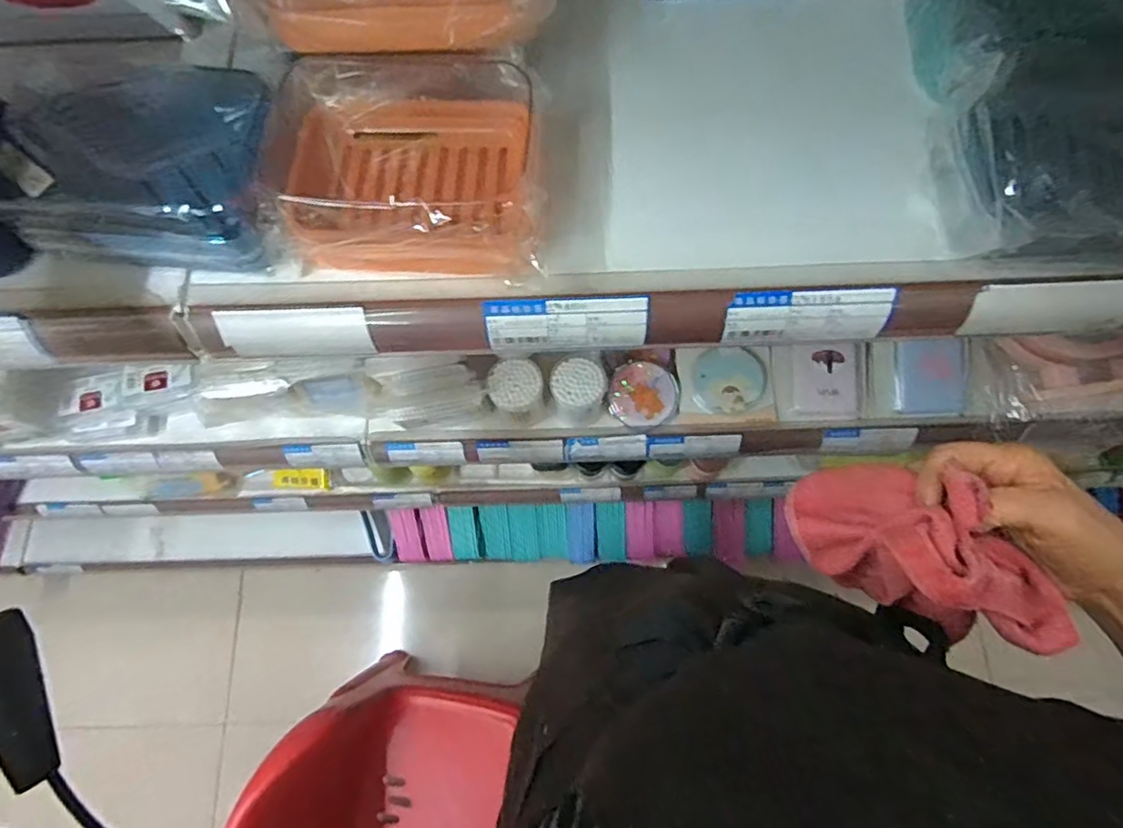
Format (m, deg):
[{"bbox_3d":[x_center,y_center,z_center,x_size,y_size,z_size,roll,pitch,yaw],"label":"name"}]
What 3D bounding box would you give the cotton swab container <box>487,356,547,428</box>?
[{"bbox_3d":[-0.043,-0.020,0.580,0.049,0.058,0.049,0,74,1],"label":"cotton swab container"}]

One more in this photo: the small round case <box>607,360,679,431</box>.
[{"bbox_3d":[0.083,-0.020,0.614,0.070,0.018,0.066,0,92,-1],"label":"small round case"}]

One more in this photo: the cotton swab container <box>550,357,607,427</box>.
[{"bbox_3d":[0.016,-0.020,0.582,0.050,0.065,0.046,0,74,1],"label":"cotton swab container"}]

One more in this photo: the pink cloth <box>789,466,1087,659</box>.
[{"bbox_3d":[0.215,0.088,0.357,0.141,0.101,0.075,42,79,12],"label":"pink cloth"}]

